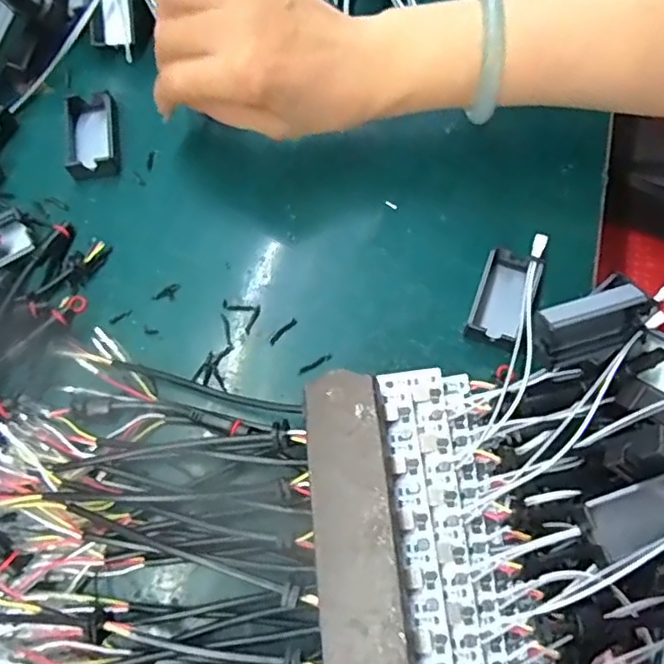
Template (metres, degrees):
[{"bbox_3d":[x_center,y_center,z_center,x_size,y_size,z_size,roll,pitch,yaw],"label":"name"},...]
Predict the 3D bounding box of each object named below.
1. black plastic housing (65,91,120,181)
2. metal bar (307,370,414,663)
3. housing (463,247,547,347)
[{"bbox_3d":[-0.150,-0.124,0.375,0.029,0.014,0.055,-6,69,-1],"label":"black plastic housing"},{"bbox_3d":[0.013,0.111,0.243,0.037,0.014,0.192,-5,69,-1],"label":"metal bar"},{"bbox_3d":[0.094,-0.019,0.328,0.028,0.017,0.053,20,70,9],"label":"housing"}]

